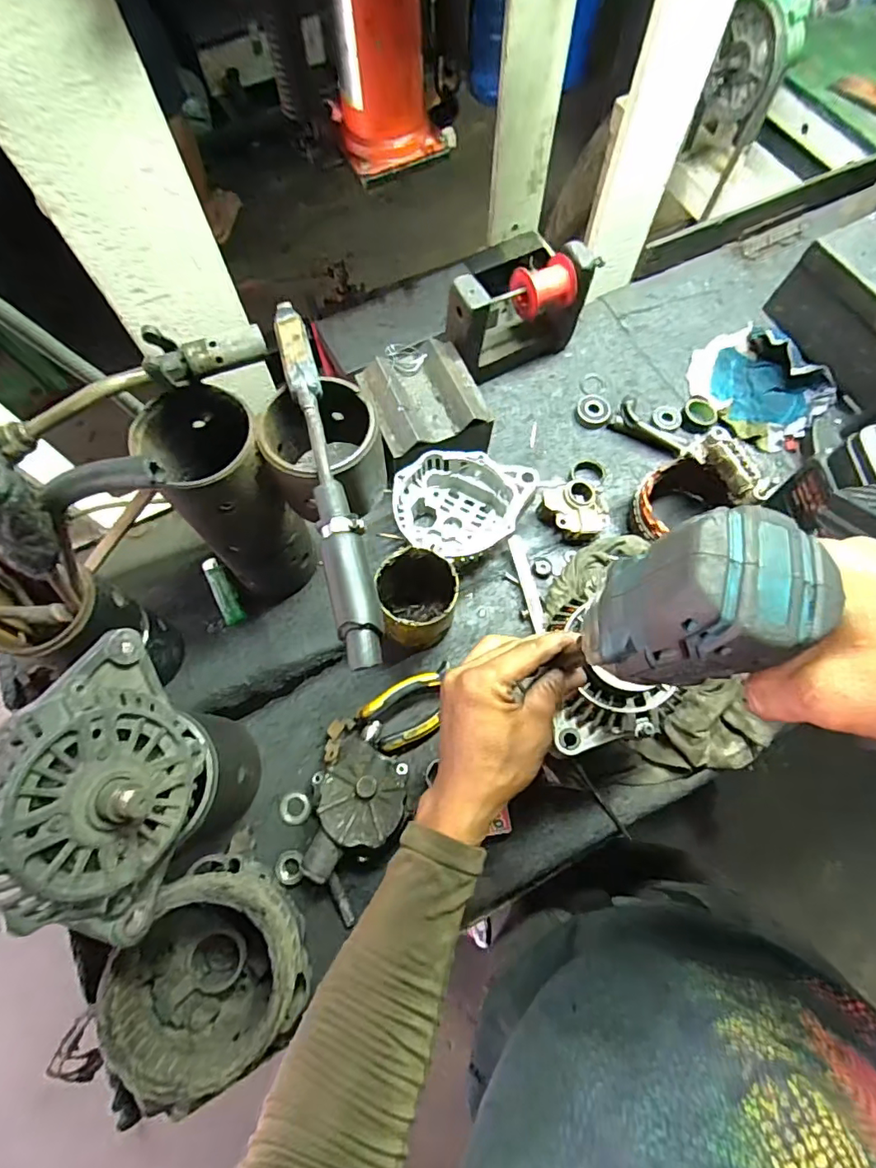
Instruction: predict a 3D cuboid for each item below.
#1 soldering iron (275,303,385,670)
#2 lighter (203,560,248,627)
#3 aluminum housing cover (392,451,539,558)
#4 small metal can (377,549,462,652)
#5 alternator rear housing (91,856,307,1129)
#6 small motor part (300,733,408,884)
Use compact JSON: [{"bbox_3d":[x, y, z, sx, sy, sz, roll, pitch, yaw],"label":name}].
[{"bbox_3d":[-0.075,-0.076,0.352,0.027,0.026,0.266,-13,70,-4],"label":"soldering iron"},{"bbox_3d":[-0.232,0.005,0.567,0.025,0.016,0.081,-25,71,-8],"label":"lighter"},{"bbox_3d":[0.023,-0.079,0.563,0.130,0.070,0.118,27,72,10],"label":"aluminum housing cover"},{"bbox_3d":[-0.019,0.016,0.514,0.074,0.119,0.070,0,70,0],"label":"small metal can"},{"bbox_3d":[-0.172,0.293,0.403,0.123,0.096,0.128,0,70,0],"label":"alternator rear housing"},{"bbox_3d":[-0.078,0.209,0.482,0.091,0.056,0.120,28,72,10],"label":"small motor part"}]

